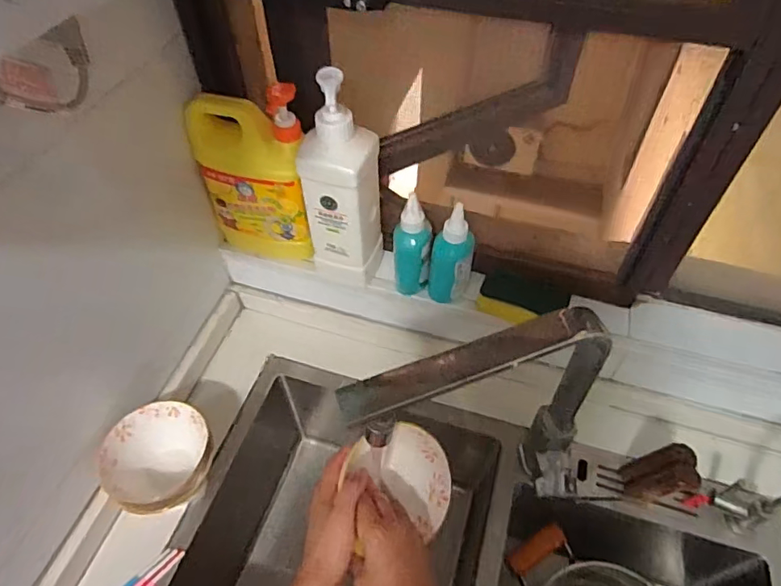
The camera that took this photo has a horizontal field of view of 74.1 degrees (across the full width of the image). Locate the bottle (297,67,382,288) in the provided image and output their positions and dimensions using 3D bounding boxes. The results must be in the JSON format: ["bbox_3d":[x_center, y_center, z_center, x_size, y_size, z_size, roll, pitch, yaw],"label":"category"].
[{"bbox_3d":[-0.059,-0.116,0.641,0.073,0.287,0.068,19,54,15],"label":"bottle"}]

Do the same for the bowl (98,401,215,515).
[{"bbox_3d":[-0.276,0.209,0.637,0.115,0.087,0.124,0,52,0],"label":"bowl"}]

